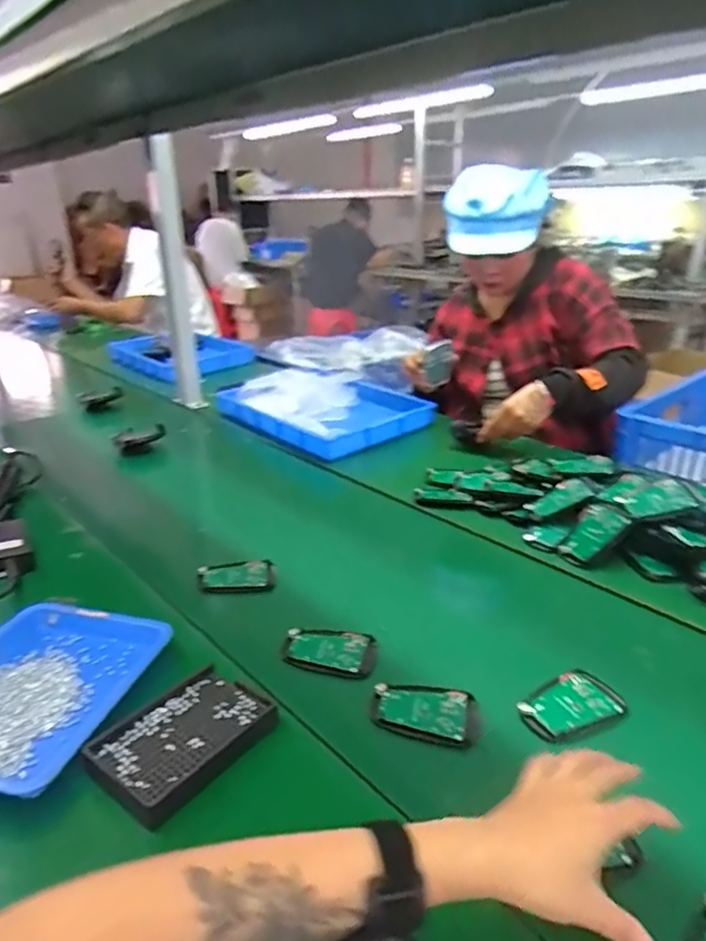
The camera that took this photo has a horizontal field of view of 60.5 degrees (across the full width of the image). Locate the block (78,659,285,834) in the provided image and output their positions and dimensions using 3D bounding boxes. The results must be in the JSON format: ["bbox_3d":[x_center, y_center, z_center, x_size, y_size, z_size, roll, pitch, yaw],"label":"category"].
[{"bbox_3d":[-0.140,0.225,0.513,0.103,0.018,0.139,17,29,36],"label":"block"}]

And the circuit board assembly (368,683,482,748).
[{"bbox_3d":[0.066,0.224,0.560,0.098,0.015,0.061,4,23,12],"label":"circuit board assembly"}]

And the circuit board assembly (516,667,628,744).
[{"bbox_3d":[0.204,0.219,0.563,0.097,0.010,0.063,-13,26,-27],"label":"circuit board assembly"}]

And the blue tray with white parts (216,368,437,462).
[{"bbox_3d":[-0.069,-0.146,1.325,0.343,0.060,0.420,-16,27,-31],"label":"blue tray with white parts"}]

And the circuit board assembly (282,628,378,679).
[{"bbox_3d":[-0.026,0.193,0.637,0.098,0.014,0.060,2,23,7],"label":"circuit board assembly"}]

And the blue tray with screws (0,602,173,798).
[{"bbox_3d":[-0.297,0.199,0.567,0.171,0.027,0.220,4,23,12],"label":"blue tray with screws"}]

